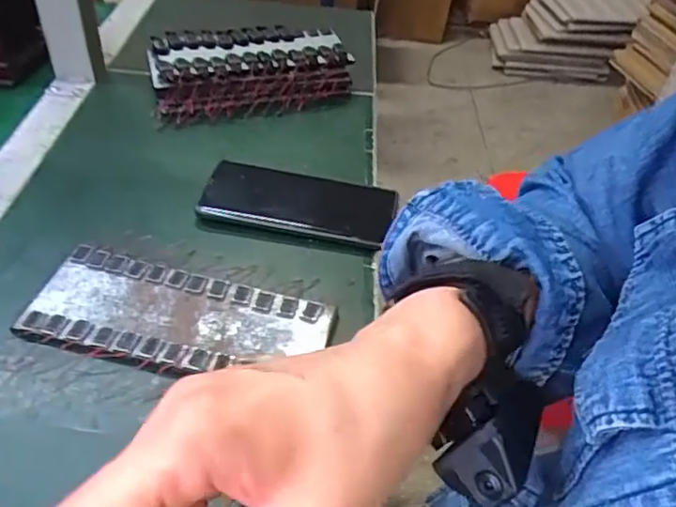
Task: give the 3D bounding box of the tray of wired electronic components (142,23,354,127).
[{"bbox_3d":[-0.093,-0.200,0.640,0.211,0.039,0.113,-13,46,-19],"label":"tray of wired electronic components"}]

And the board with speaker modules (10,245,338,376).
[{"bbox_3d":[-0.109,0.043,0.407,0.199,0.012,0.082,12,43,7],"label":"board with speaker modules"}]

